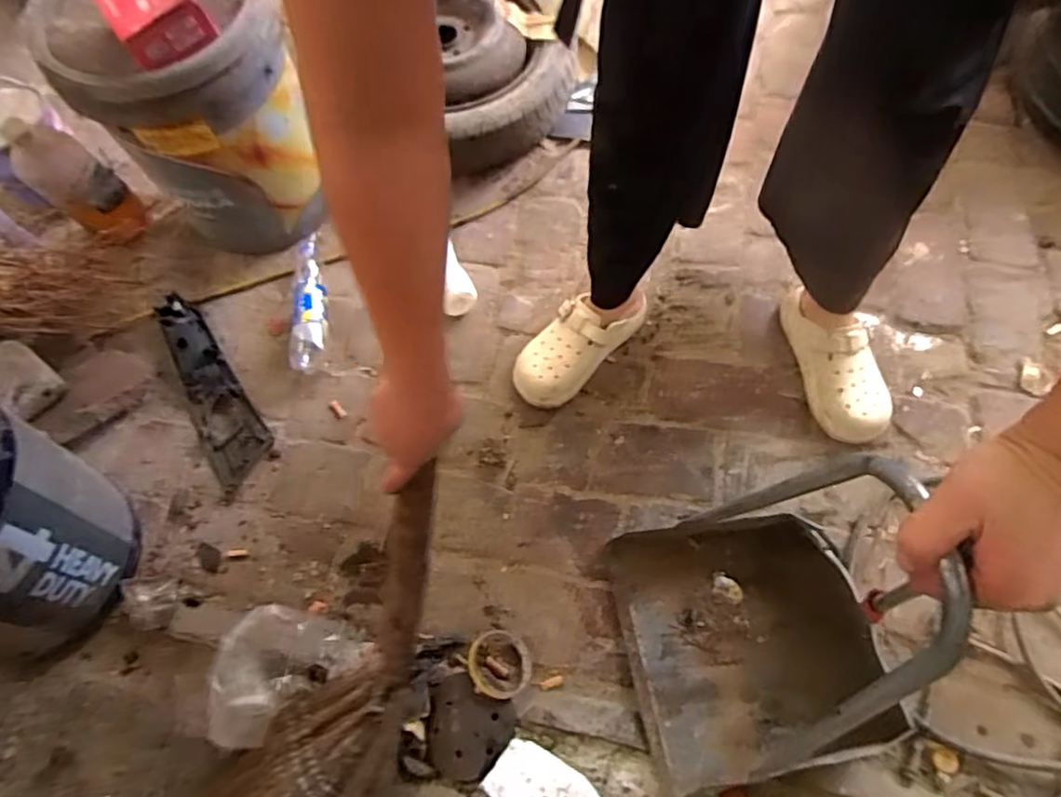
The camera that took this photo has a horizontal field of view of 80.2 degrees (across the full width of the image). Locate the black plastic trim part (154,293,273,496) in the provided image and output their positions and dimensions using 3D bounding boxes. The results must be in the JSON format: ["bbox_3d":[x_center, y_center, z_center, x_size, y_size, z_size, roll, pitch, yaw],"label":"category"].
[{"bbox_3d":[-0.490,-0.018,0.971,0.085,0.025,0.335,-25,76,-15],"label":"black plastic trim part"}]

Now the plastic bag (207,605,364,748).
[{"bbox_3d":[-0.305,0.322,0.758,0.161,0.108,0.107,-40,69,-17],"label":"plastic bag"}]

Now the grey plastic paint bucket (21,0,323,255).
[{"bbox_3d":[-0.506,-0.451,0.954,0.286,0.382,0.306,-33,67,-14],"label":"grey plastic paint bucket"}]

